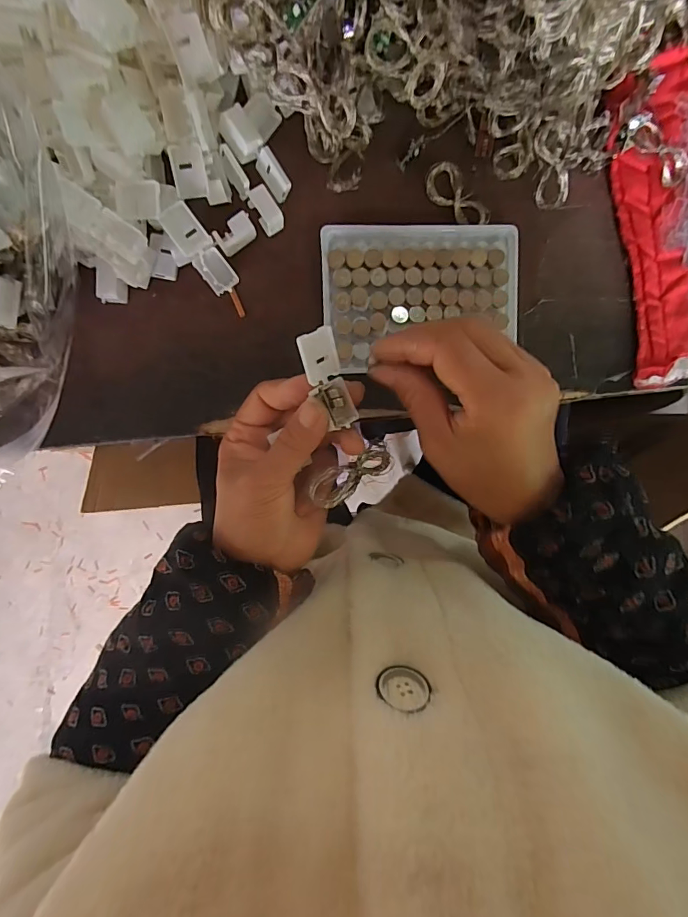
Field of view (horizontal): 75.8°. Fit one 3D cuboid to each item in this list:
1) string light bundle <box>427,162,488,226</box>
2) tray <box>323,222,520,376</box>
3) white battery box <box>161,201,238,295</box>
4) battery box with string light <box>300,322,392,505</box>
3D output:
[{"bbox_3d":[0.074,-0.172,0.293,0.024,0.007,0.048,-43,97,2],"label":"string light bundle"},{"bbox_3d":[0.051,-0.109,0.294,0.127,0.015,0.091,-3,97,-3],"label":"tray"},{"bbox_3d":[-0.090,-0.131,0.279,0.020,0.007,0.055,-37,122,0],"label":"white battery box"},{"bbox_3d":[-0.002,-0.024,0.247,0.050,0.024,0.095,-13,113,-4],"label":"battery box with string light"}]

